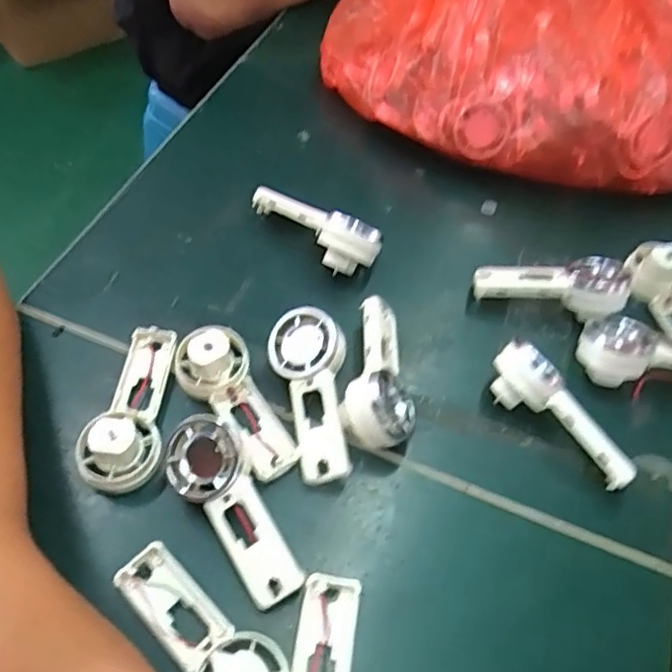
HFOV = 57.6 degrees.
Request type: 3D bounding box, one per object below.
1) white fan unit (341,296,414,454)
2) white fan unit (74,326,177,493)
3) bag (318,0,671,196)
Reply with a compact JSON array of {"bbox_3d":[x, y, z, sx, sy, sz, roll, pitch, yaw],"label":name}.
[{"bbox_3d":[0.025,0.021,0.345,0.037,0.035,0.091,7,54,0],"label":"white fan unit"},{"bbox_3d":[-0.109,0.034,0.323,0.037,0.030,0.093,3,54,-3],"label":"white fan unit"},{"bbox_3d":[0.155,-0.253,0.500,0.320,0.127,0.301,-1,55,-6],"label":"bag"}]

